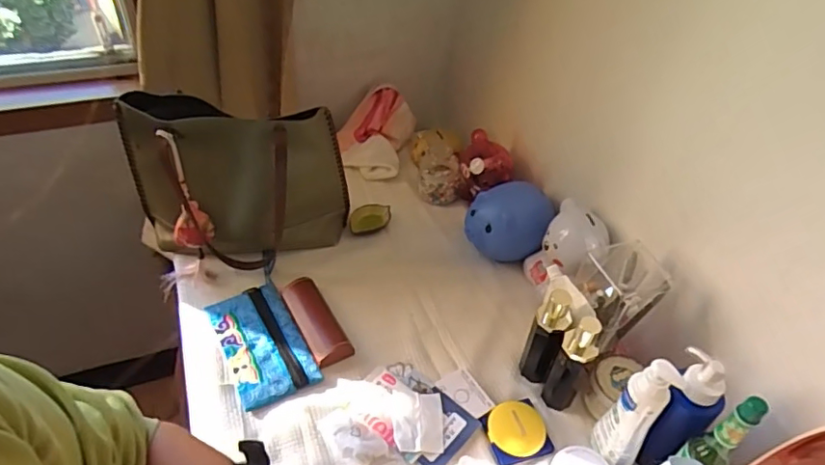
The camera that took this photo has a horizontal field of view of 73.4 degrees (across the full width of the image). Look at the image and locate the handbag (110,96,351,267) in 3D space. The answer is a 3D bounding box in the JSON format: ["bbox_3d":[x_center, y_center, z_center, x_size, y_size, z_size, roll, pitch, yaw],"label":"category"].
[{"bbox_3d":[-0.277,-0.070,0.889,0.338,0.285,0.113,-2,44,-9],"label":"handbag"}]

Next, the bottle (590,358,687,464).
[{"bbox_3d":[0.270,0.225,0.676,0.056,0.179,0.041,34,50,26],"label":"bottle"}]

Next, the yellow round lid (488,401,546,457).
[{"bbox_3d":[0.143,0.268,0.760,0.075,0.024,0.074,3,44,-3],"label":"yellow round lid"}]

